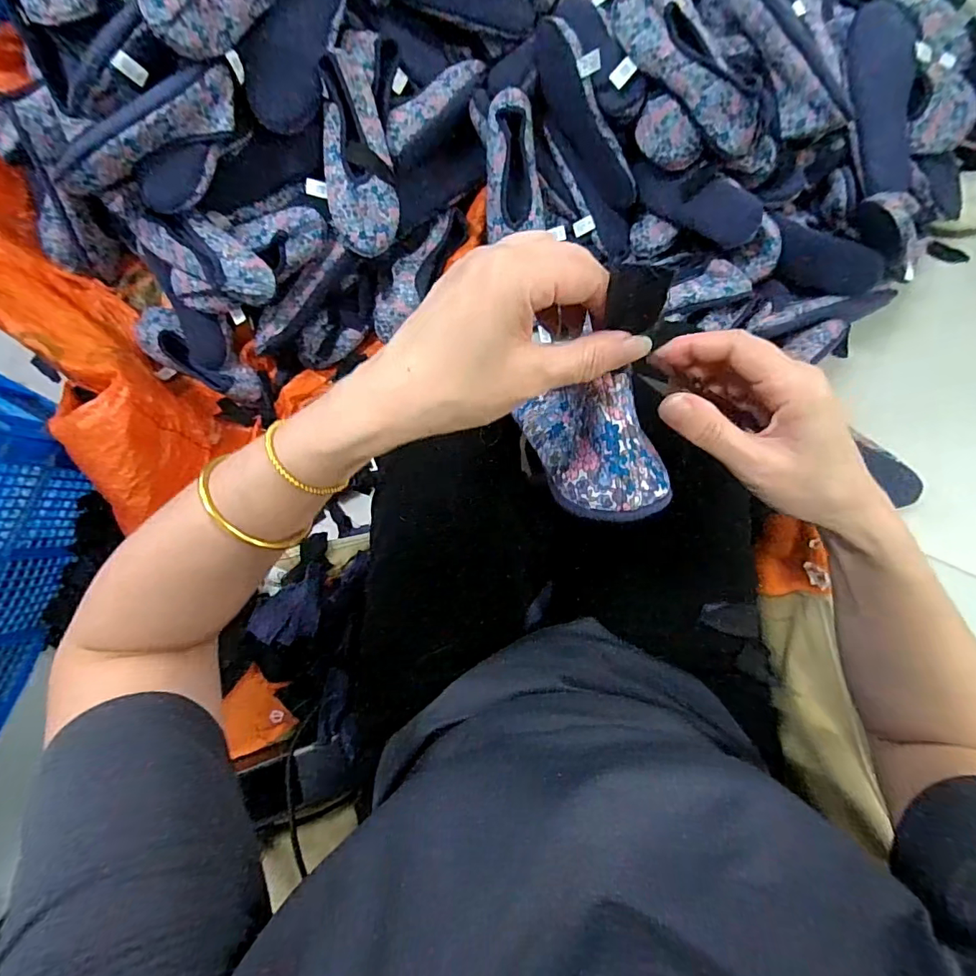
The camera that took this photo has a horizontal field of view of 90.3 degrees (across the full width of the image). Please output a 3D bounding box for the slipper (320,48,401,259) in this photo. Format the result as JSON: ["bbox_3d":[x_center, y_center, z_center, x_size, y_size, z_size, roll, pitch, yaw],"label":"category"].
[{"bbox_3d":[-0.188,-0.474,0.695,0.093,0.056,0.262,-6,102,3],"label":"slipper"}]

